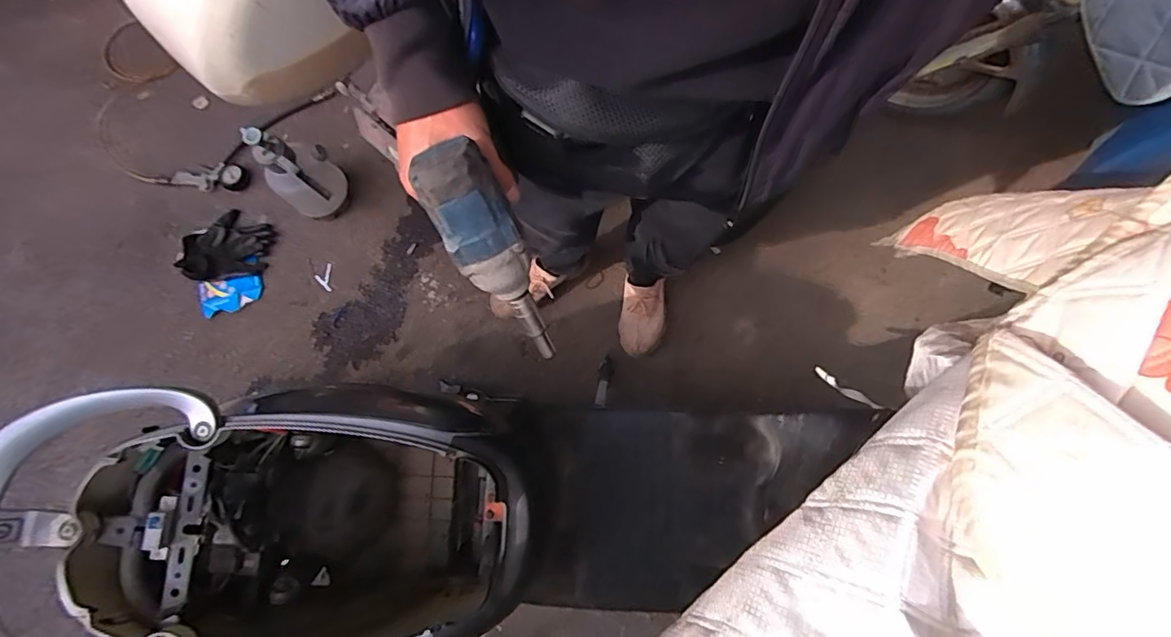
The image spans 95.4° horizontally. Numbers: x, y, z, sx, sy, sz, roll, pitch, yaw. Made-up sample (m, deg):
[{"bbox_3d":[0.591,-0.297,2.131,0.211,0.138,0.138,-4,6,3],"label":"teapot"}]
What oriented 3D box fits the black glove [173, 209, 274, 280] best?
[{"bbox_3d":[-0.975,-0.195,1.450,0.245,0.048,0.179,-12,79,-1],"label":"black glove"}]

